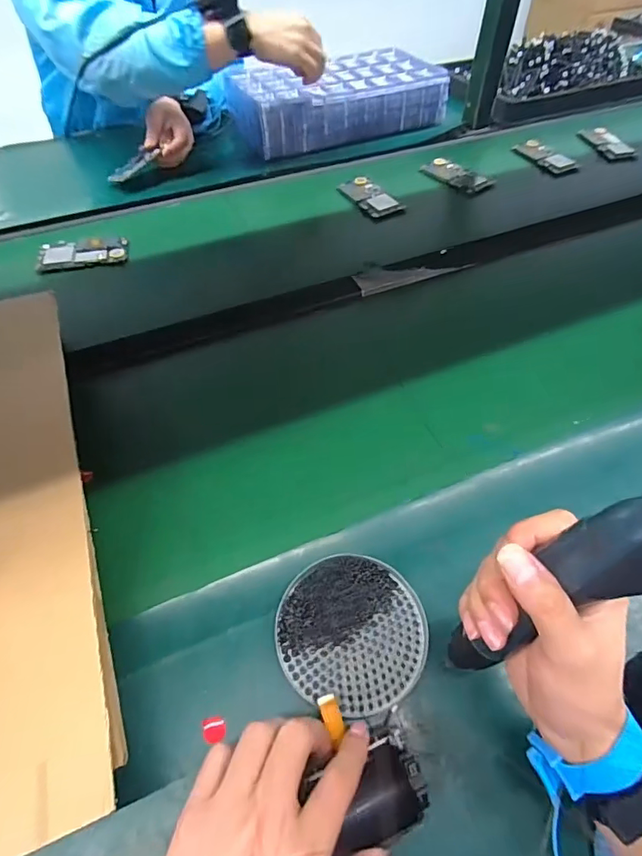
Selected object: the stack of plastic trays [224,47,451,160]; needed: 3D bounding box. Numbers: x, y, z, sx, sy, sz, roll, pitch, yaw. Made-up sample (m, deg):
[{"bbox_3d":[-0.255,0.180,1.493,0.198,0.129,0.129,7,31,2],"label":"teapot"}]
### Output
[{"bbox_3d":[0.031,-0.652,0.941,0.403,0.082,0.207,-18,56,-13],"label":"stack of plastic trays"}]

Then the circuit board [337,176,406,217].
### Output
[{"bbox_3d":[0.080,-0.389,0.791,0.067,0.016,0.111,-27,59,-23],"label":"circuit board"}]

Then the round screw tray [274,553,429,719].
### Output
[{"bbox_3d":[0.023,0.154,0.365,0.113,0.015,0.107,0,54,0],"label":"round screw tray"}]

